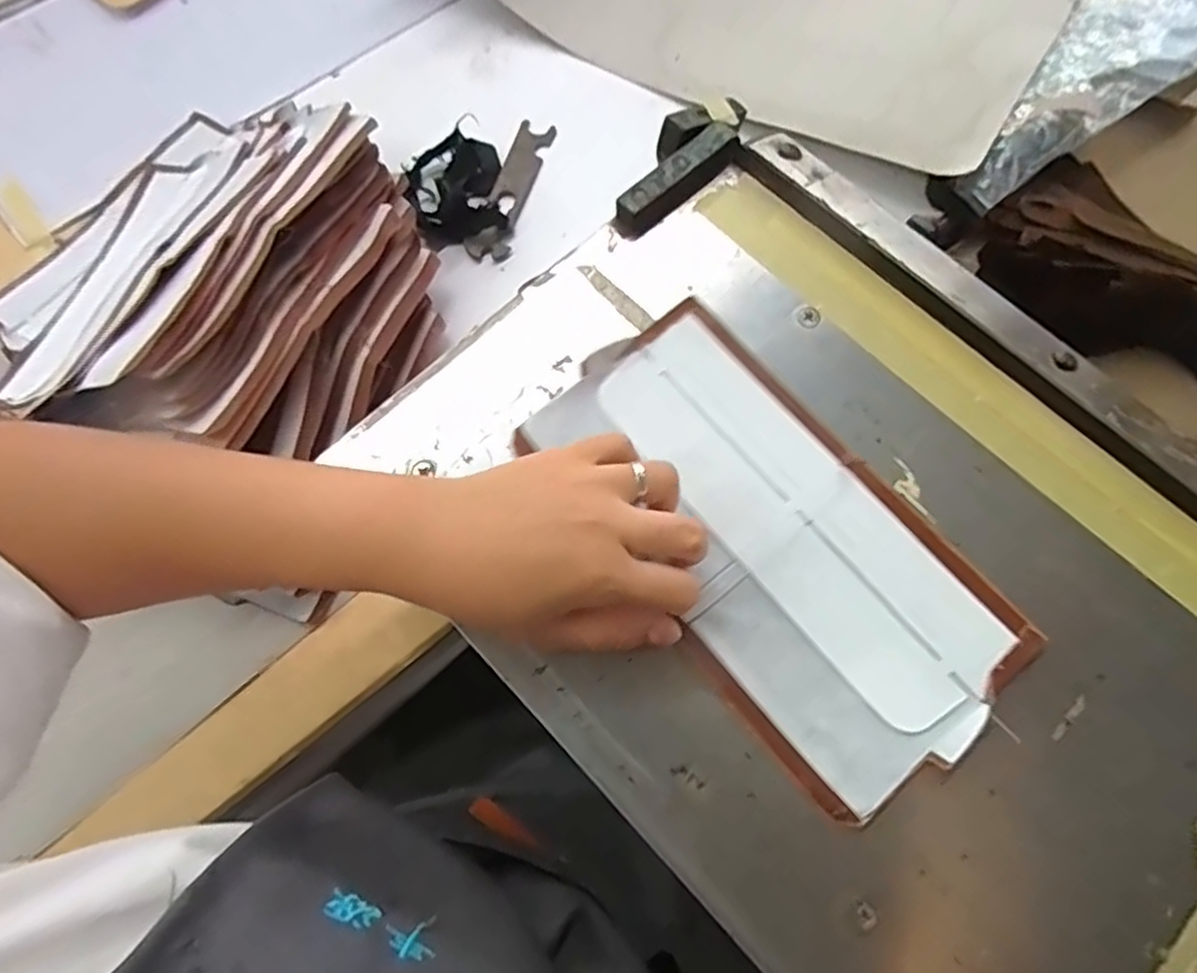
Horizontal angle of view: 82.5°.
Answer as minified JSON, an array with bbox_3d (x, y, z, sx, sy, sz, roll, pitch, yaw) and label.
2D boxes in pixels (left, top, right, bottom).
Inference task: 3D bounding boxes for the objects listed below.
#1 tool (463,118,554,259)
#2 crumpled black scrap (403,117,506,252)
[{"bbox_3d":[-0.069,-0.236,0.544,0.031,0.007,0.134,15,73,5],"label":"tool"},{"bbox_3d":[-0.111,-0.235,0.534,0.075,0.021,0.091,-18,73,-6],"label":"crumpled black scrap"}]

